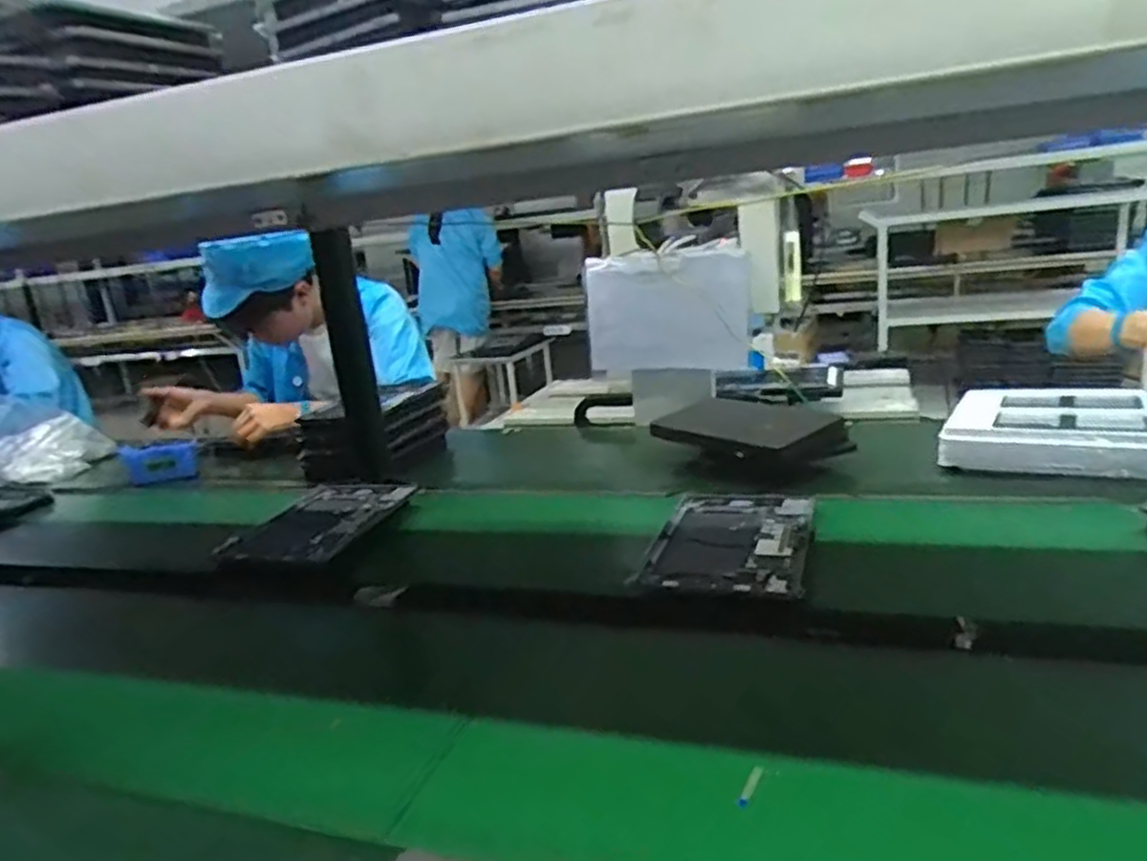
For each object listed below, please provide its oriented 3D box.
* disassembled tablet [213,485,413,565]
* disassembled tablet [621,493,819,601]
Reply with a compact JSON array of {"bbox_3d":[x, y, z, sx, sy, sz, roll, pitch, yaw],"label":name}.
[{"bbox_3d":[-0.345,0.120,1.060,0.169,0.015,0.253,-1,17,18],"label":"disassembled tablet"},{"bbox_3d":[0.180,0.122,0.863,0.171,0.014,0.254,0,17,21],"label":"disassembled tablet"}]

